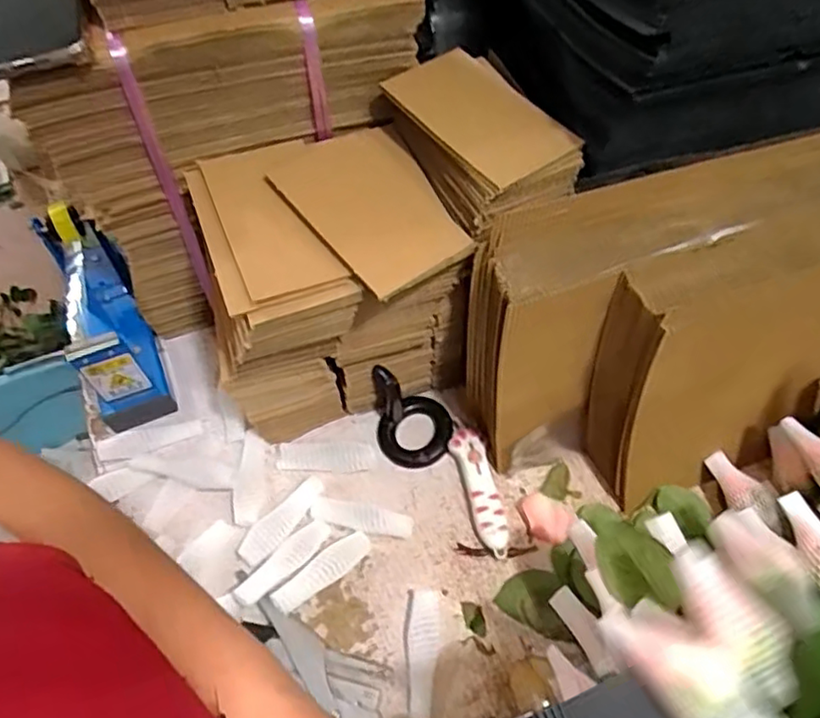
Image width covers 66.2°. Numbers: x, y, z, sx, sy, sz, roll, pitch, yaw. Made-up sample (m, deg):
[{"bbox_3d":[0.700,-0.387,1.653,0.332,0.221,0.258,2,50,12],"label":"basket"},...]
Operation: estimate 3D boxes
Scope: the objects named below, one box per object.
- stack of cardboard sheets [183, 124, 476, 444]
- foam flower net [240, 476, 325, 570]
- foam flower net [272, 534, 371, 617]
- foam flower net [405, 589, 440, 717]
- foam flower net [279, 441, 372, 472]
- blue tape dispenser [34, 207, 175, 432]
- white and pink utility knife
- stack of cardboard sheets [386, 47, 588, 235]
[{"bbox_3d":[-0.067,-0.056,0.547,0.195,0.210,0.167,-14,60,-8],"label":"stack of cardboard sheets"},{"bbox_3d":[-0.110,0.137,0.540,0.024,0.012,0.089,34,65,18],"label":"foam flower net"},{"bbox_3d":[-0.071,0.172,0.512,0.090,0.005,0.026,-25,77,-31],"label":"foam flower net"},{"bbox_3d":[0.010,0.228,0.488,0.025,0.013,0.090,0,59,0],"label":"foam flower net"},{"bbox_3d":[-0.078,0.090,0.572,0.086,0.009,0.027,0,59,0],"label":"foam flower net"},{"bbox_3d":[-0.283,-0.041,0.579,0.068,0.130,0.169,-19,61,-11],"label":"blue tape dispenser"},{"bbox_3d":[0.063,0.117,0.560,0.030,0.019,0.116,-13,60,-8],"label":"white and pink utility knife"},{"bbox_3d":[0.053,-0.166,0.475,0.091,0.048,0.159,-25,62,-14],"label":"stack of cardboard sheets"}]

